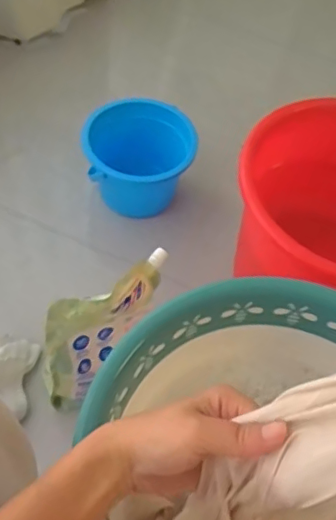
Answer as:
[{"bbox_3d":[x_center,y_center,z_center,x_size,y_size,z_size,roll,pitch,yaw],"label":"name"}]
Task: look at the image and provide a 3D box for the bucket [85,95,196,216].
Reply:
[{"bbox_3d":[-0.054,-0.189,1.064,0.198,0.154,0.164,-9,58,-11],"label":"bucket"}]

